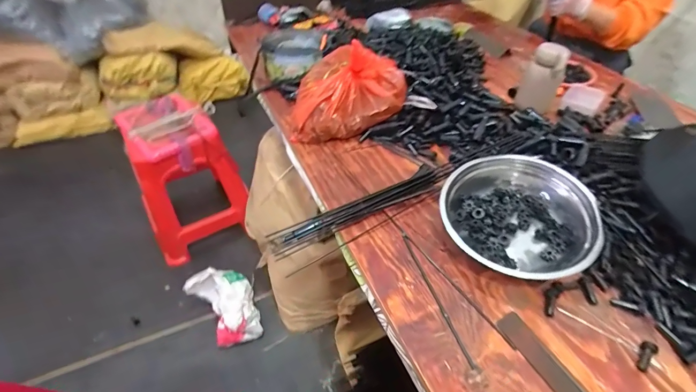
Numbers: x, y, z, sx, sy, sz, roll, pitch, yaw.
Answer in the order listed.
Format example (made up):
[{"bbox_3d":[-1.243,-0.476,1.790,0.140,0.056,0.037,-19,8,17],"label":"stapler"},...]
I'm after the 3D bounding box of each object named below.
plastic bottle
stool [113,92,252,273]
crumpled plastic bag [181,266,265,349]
[{"bbox_3d":[0.436,-0.264,0.812,0.079,0.139,0.055,26,51,24],"label":"plastic bottle"},{"bbox_3d":[-0.651,-0.083,1.423,0.353,0.485,0.415,-25,50,-22],"label":"stool"},{"bbox_3d":[-0.420,0.373,1.224,0.198,0.114,0.246,-19,48,-17],"label":"crumpled plastic bag"}]

